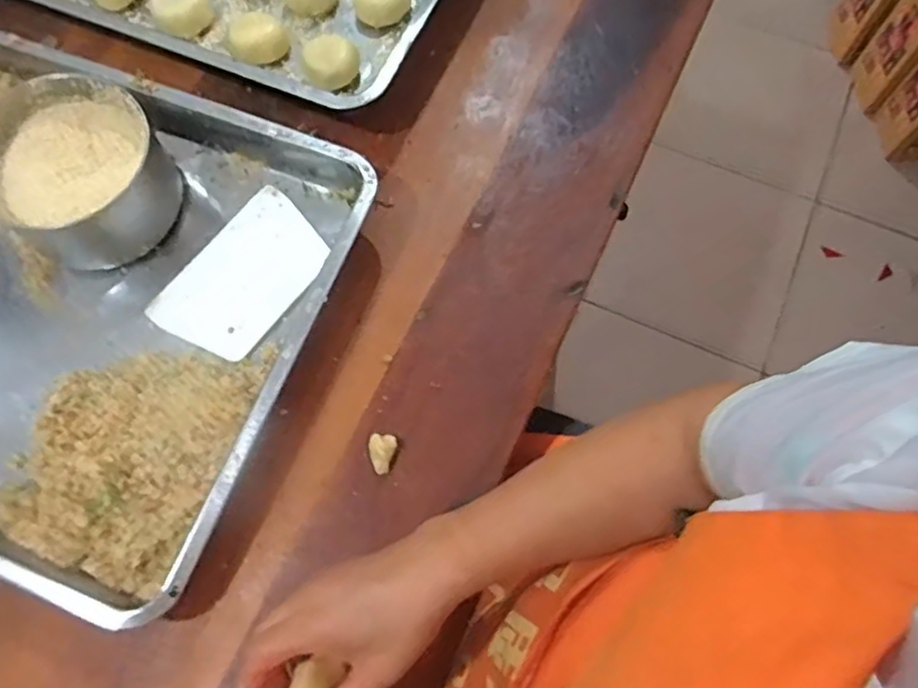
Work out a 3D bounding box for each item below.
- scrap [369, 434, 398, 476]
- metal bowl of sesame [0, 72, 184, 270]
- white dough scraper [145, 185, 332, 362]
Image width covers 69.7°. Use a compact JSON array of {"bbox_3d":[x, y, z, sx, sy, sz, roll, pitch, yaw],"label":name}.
[{"bbox_3d":[-0.058,0.086,0.511,0.020,0.014,0.030,-3,70,0],"label":"scrap"},{"bbox_3d":[-0.318,-0.143,0.554,0.139,0.074,0.139,0,70,1],"label":"metal bowl of sesame"},{"bbox_3d":[-0.181,-0.058,0.563,0.095,0.004,0.147,37,75,13],"label":"white dough scraper"}]

